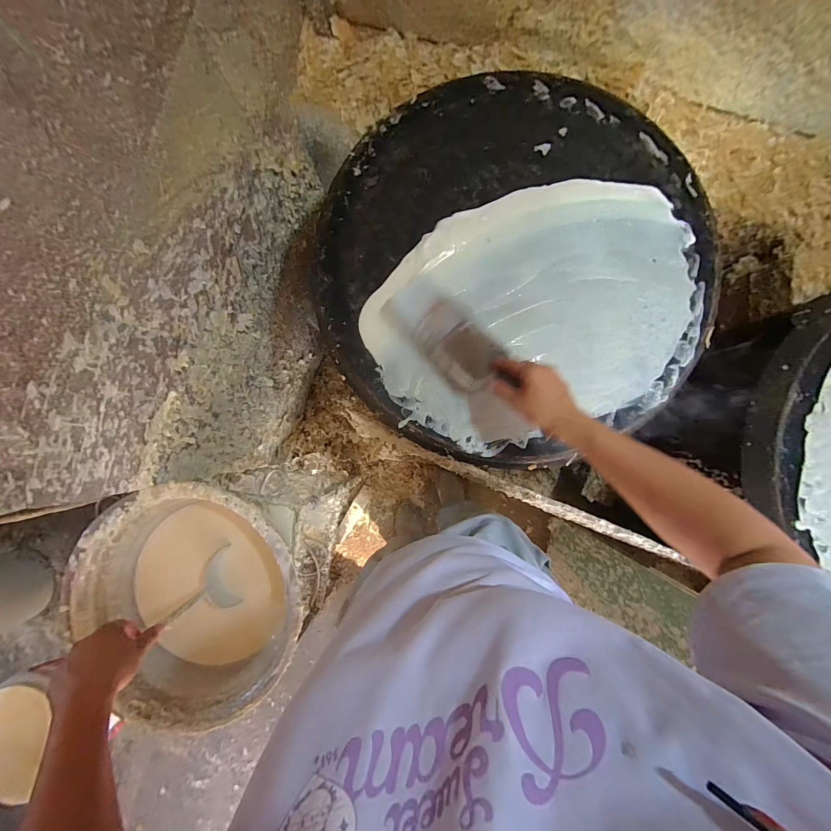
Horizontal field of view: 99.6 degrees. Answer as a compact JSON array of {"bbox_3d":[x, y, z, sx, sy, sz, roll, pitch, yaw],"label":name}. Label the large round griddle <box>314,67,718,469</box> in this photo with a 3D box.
[{"bbox_3d":[0.149,-0.238,0.554,0.590,0.028,0.610,0,87,1],"label":"large round griddle"}]

